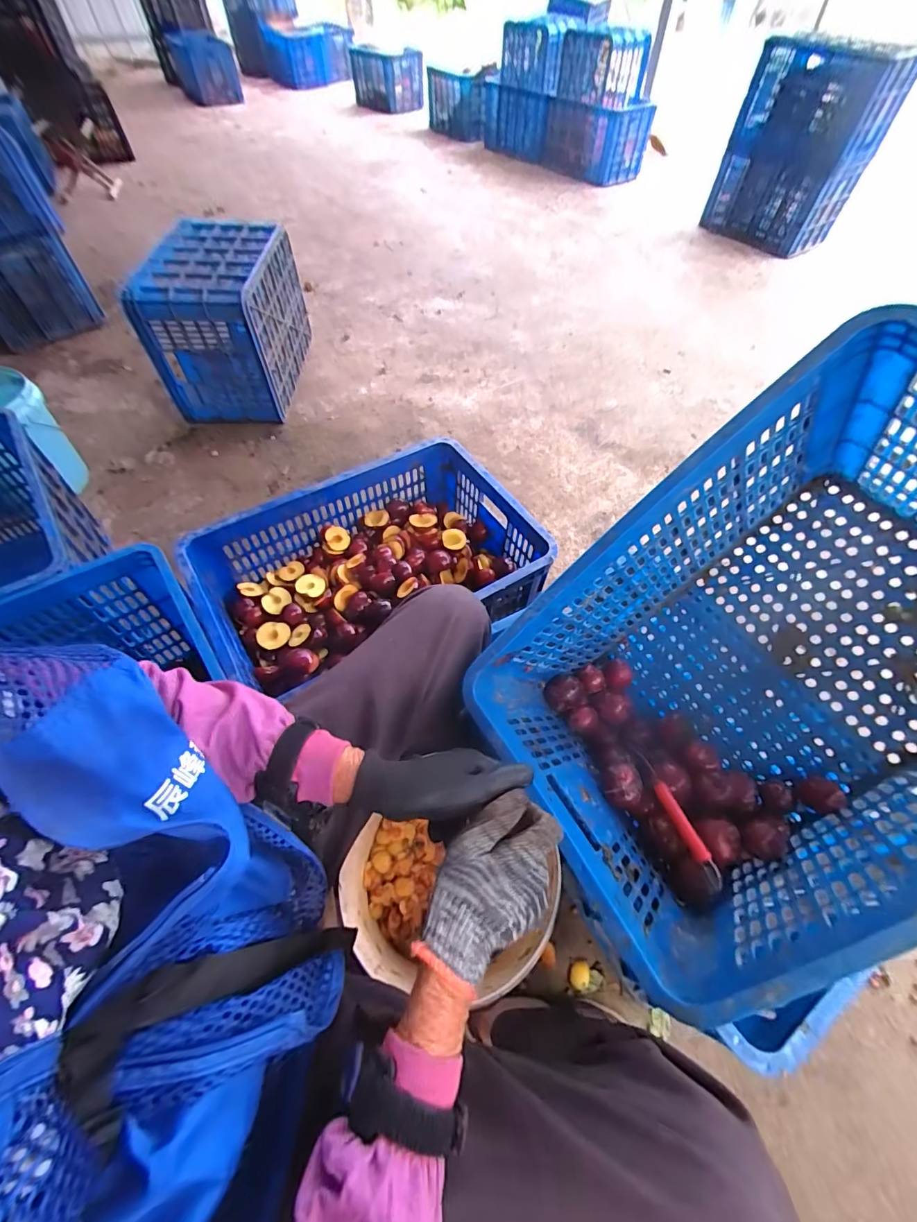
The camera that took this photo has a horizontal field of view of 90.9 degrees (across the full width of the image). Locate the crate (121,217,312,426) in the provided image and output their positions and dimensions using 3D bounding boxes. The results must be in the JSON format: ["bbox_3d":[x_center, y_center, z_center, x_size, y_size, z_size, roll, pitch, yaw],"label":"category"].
[{"bbox_3d":[-0.691,-0.879,1.387,0.323,0.360,0.520,-2,56,-1],"label":"crate"}]

